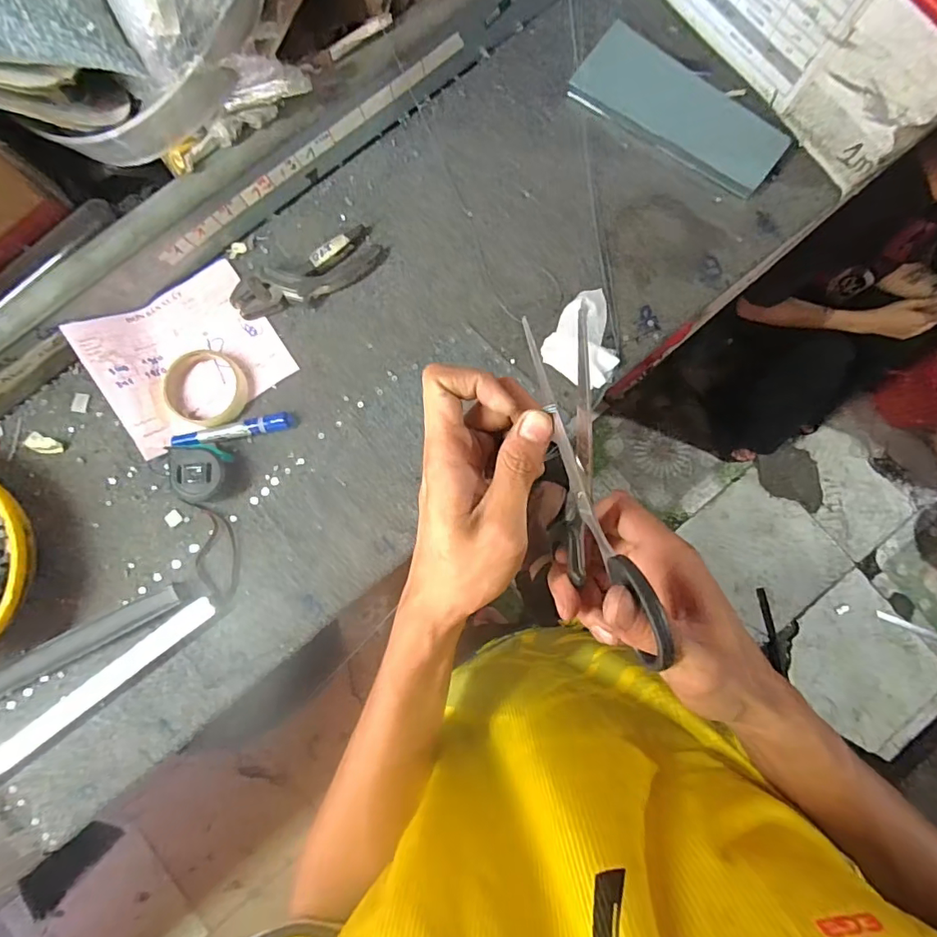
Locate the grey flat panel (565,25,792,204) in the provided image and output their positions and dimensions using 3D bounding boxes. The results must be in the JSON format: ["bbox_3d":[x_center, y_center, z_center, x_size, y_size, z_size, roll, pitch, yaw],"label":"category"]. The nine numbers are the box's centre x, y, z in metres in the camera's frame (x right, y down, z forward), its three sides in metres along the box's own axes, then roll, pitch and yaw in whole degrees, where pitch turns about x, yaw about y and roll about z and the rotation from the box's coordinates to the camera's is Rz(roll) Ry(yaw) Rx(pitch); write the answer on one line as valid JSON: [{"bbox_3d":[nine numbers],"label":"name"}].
[{"bbox_3d":[0.250,-0.420,0.597,0.248,0.018,0.088,32,100,-1],"label":"grey flat panel"}]

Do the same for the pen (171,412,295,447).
[{"bbox_3d":[-0.267,-0.043,0.578,0.132,0.023,0.020,-12,83,0],"label":"pen"}]

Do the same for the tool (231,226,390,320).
[{"bbox_3d":[-0.185,-0.224,0.594,0.181,0.025,0.058,-28,84,-2],"label":"tool"}]

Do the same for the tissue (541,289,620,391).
[{"bbox_3d":[0.139,-0.153,0.583,0.081,0.027,0.105,28,85,4],"label":"tissue"}]

